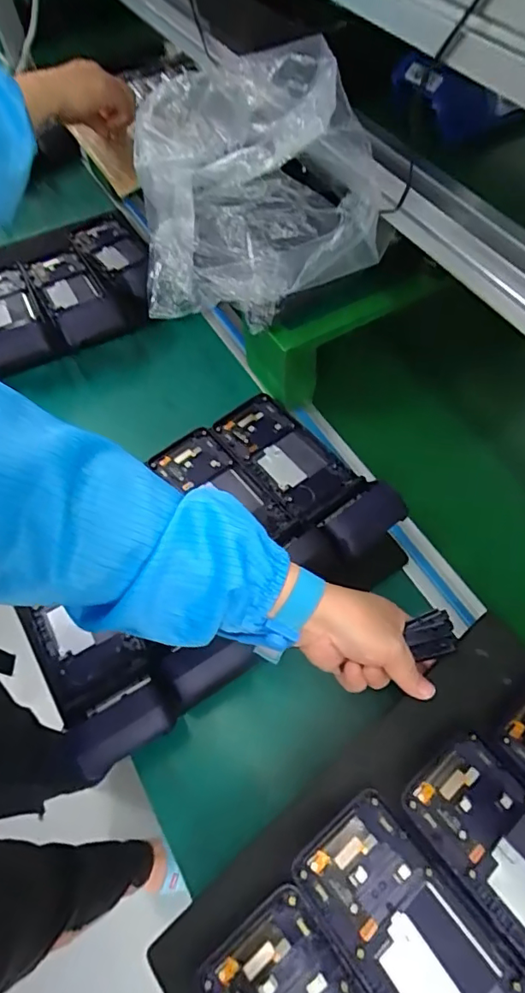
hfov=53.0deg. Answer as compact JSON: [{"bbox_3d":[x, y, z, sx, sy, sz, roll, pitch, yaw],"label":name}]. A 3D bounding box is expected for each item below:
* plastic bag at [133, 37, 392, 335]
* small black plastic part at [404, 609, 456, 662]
[{"bbox_3d":[-0.007,-0.271,0.463,0.220,0.172,0.174,-14,61,-5],"label":"plastic bag"},{"bbox_3d":[0.131,0.106,0.407,0.030,0.009,0.038,-13,99,12],"label":"small black plastic part"}]

